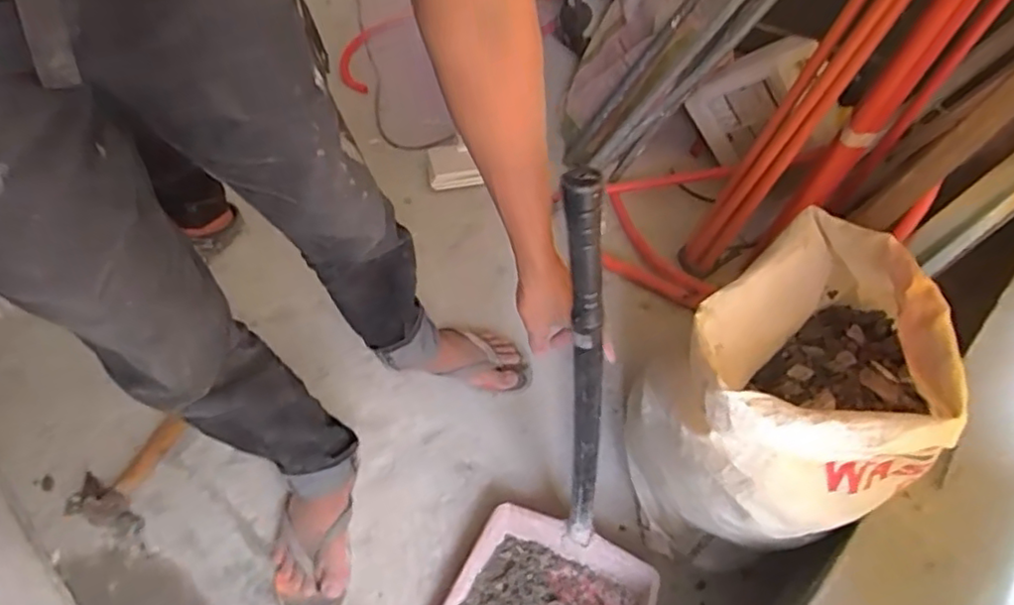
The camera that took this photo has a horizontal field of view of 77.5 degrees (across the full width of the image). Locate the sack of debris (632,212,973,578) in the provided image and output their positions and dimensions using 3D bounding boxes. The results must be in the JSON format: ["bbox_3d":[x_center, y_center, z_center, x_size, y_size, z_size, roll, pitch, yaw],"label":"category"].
[{"bbox_3d":[0.325,0.122,0.734,0.343,0.445,0.258,-34,58,-18],"label":"sack of debris"}]

